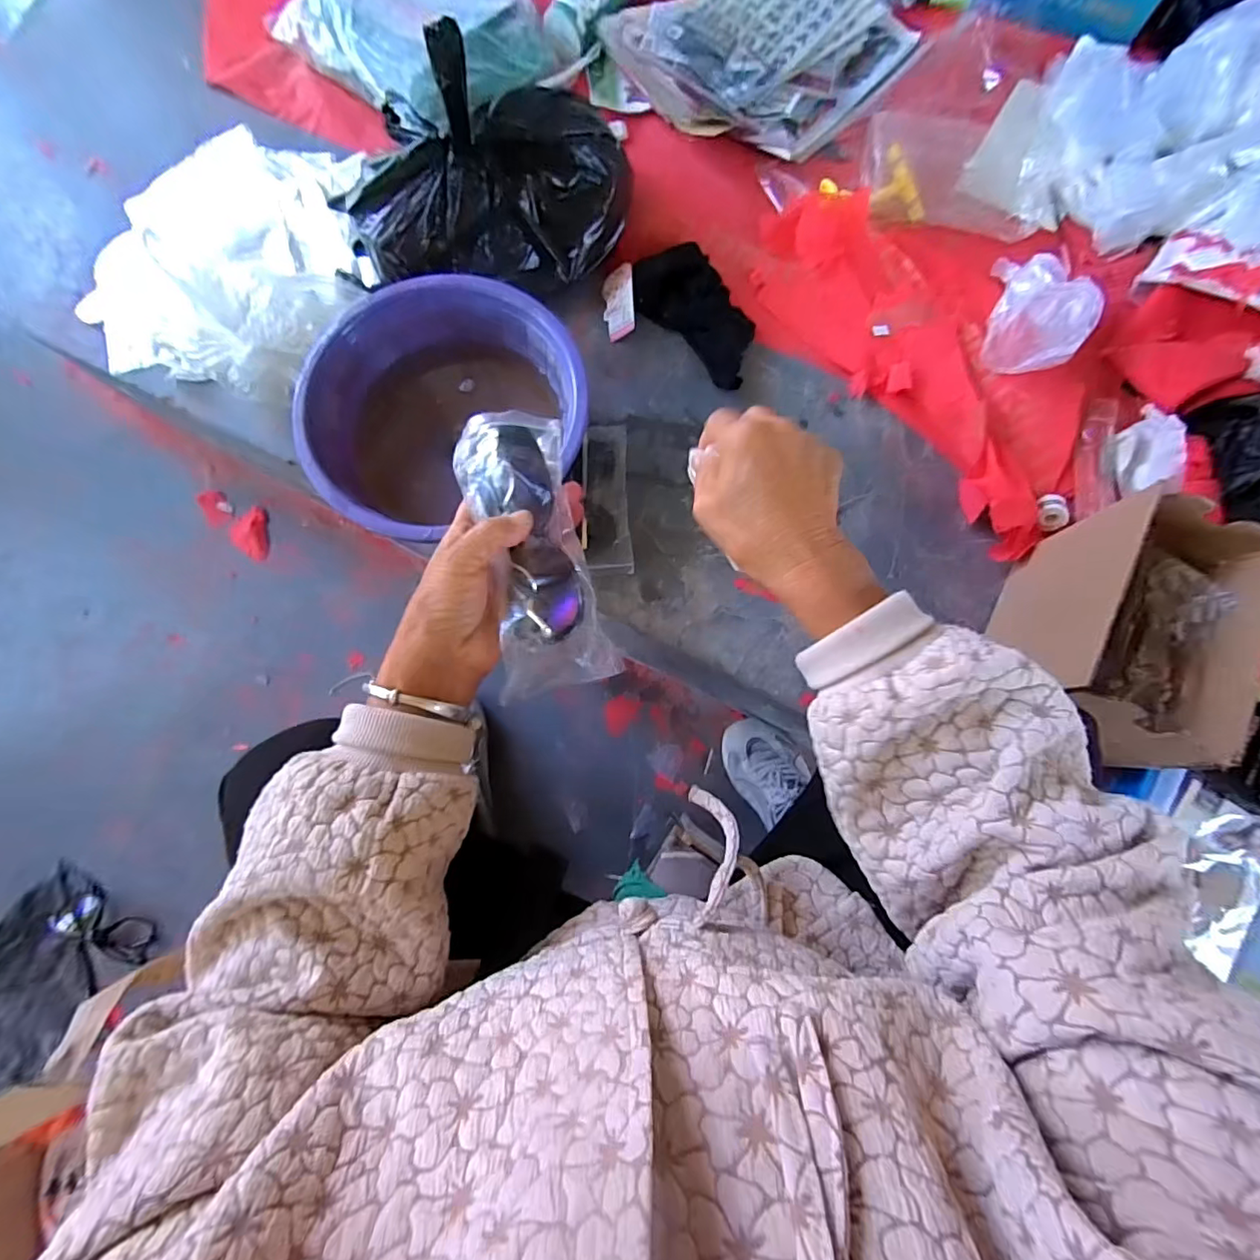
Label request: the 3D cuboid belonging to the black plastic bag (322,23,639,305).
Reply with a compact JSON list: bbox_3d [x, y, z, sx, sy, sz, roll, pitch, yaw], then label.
[{"bbox_3d":[-0.155,-0.502,0.594,0.313,0.240,0.191,-38,82,-6],"label":"black plastic bag"}]

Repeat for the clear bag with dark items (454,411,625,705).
[{"bbox_3d":[-0.061,-0.051,0.340,0.066,0.029,0.177,-14,81,-2],"label":"clear bag with dark items"}]

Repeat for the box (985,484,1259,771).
[{"bbox_3d":[0.432,0.008,0.498,0.113,0.171,0.196,26,81,5],"label":"box"}]

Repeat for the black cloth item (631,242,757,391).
[{"bbox_3d":[0.085,-0.393,0.674,0.199,0.031,0.095,44,83,7],"label":"black cloth item"}]

